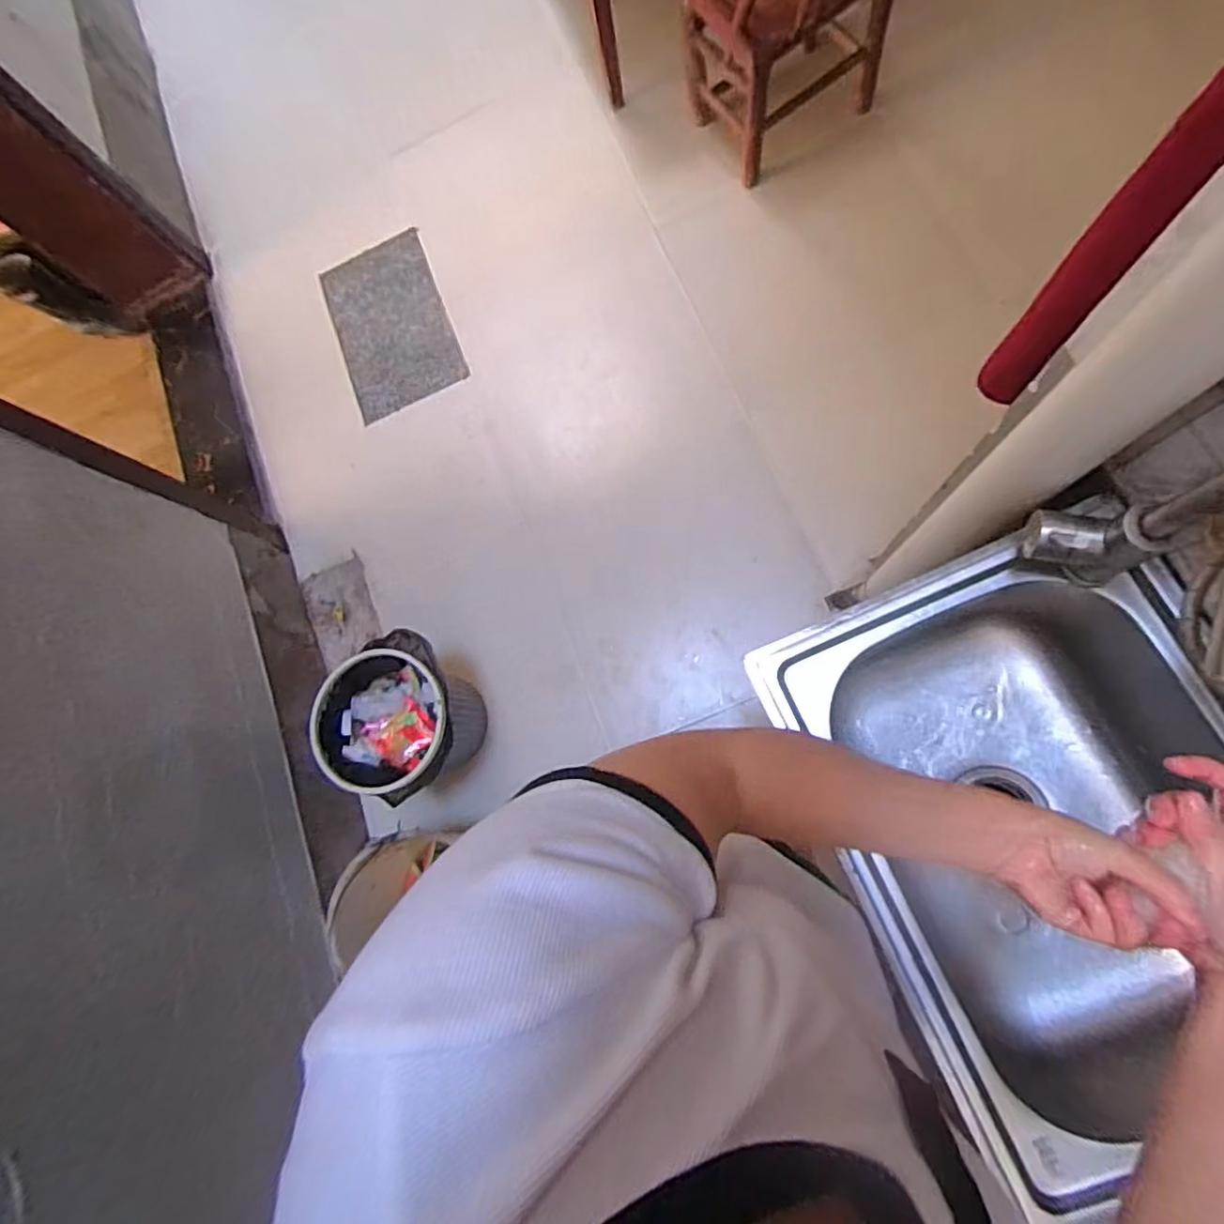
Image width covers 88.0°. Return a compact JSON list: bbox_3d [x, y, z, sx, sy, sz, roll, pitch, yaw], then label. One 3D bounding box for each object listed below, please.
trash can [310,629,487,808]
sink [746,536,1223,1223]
[{"bbox_3d":[-0.398,0.210,1.263,0.238,0.282,0.292,-8,78,9],"label":"trash can"},{"bbox_3d":[0.430,0.222,0.648,0.384,0.221,0.541,-25,76,5],"label":"sink"}]

